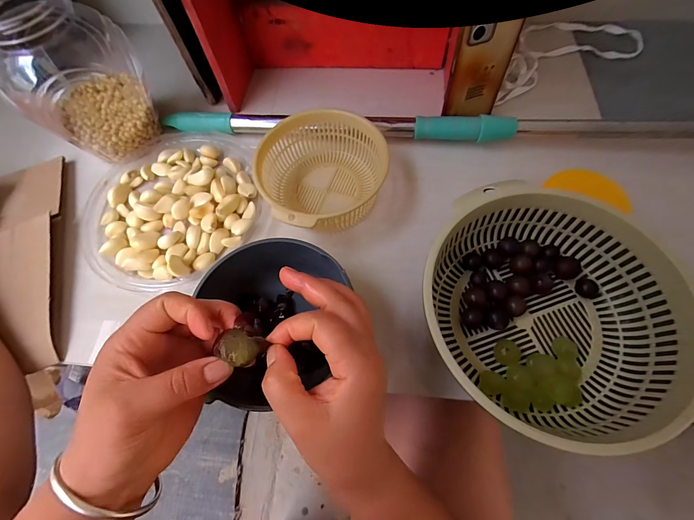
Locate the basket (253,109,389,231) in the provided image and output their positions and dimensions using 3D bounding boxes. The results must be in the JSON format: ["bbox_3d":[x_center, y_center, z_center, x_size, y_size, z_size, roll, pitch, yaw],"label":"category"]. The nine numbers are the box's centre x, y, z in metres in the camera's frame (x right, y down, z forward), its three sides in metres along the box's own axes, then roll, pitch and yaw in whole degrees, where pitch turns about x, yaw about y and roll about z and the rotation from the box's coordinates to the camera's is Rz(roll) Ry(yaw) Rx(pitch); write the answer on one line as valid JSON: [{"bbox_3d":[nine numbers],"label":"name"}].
[{"bbox_3d":[-0.036,-0.106,0.397,0.137,0.067,0.147,-1,66,2],"label":"basket"}]

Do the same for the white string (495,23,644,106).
[{"bbox_3d":[0.321,-0.332,0.505,0.267,0.016,0.129,-23,67,-8],"label":"white string"}]

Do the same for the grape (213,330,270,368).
[{"bbox_3d":[-0.069,0.057,0.211,0.026,0.015,0.020,18,68,10],"label":"grape"}]

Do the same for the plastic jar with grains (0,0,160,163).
[{"bbox_3d":[-0.326,-0.223,0.402,0.113,0.167,0.118,-1,66,2],"label":"plastic jar with grains"}]

